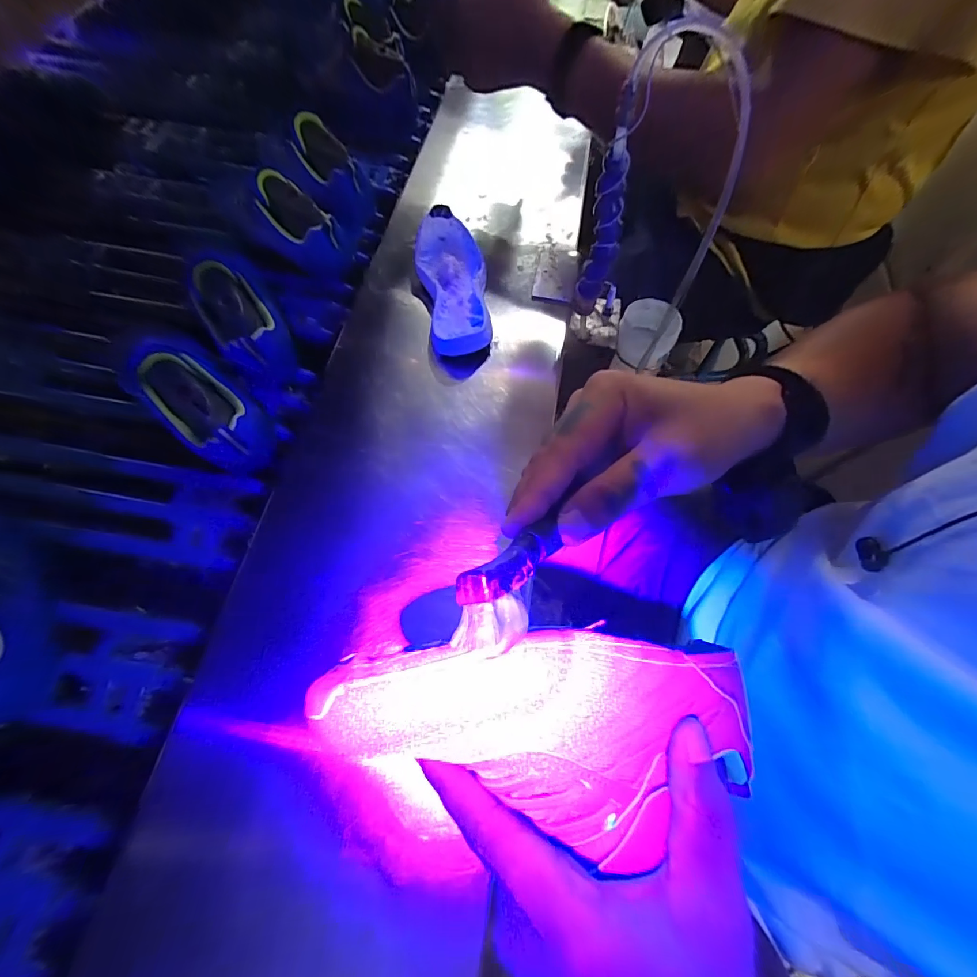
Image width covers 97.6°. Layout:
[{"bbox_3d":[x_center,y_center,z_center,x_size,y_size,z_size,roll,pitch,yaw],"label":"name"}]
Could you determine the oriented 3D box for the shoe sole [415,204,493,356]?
[{"bbox_3d":[-0.038,-0.226,0.478,0.075,0.042,0.192,-10,67,-10],"label":"shoe sole"}]

